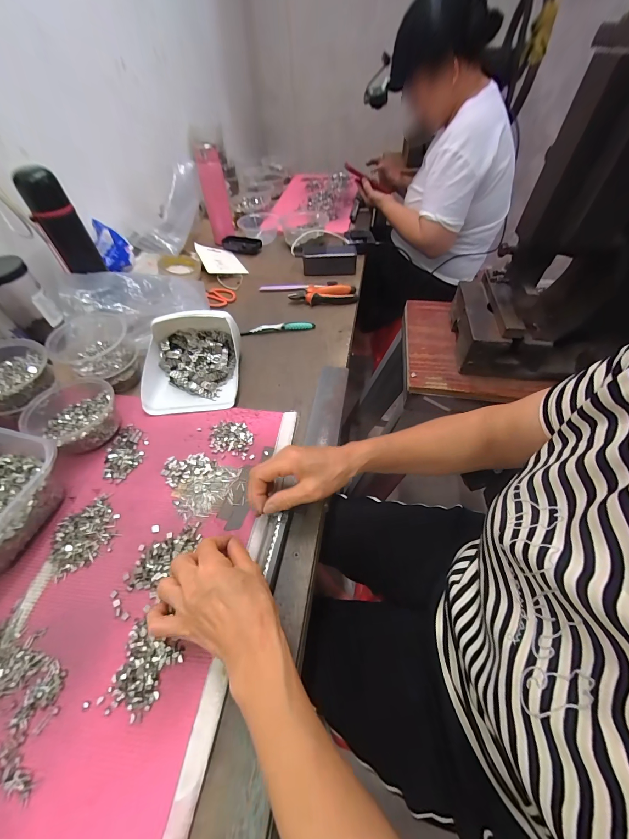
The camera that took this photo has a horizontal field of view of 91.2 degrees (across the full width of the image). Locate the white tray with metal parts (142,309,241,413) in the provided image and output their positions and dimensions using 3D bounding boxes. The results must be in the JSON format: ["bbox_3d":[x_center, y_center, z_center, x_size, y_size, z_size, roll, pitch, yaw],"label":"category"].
[{"bbox_3d":[-0.206,-0.102,0.511,0.157,0.081,0.169,-4,52,-4],"label":"white tray with metal parts"}]

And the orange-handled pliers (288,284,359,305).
[{"bbox_3d":[0.020,-0.282,0.696,0.150,0.022,0.061,-3,52,-3],"label":"orange-handled pliers"}]

